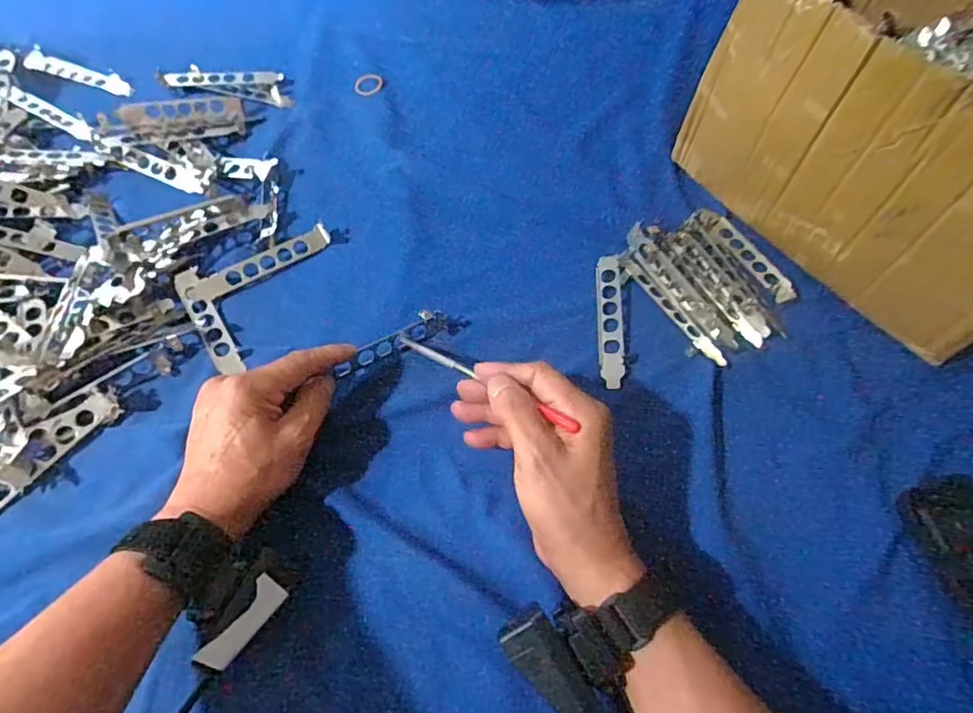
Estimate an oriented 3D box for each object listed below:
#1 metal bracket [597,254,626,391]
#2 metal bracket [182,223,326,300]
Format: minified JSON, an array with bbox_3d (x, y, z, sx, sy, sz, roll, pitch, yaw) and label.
[{"bbox_3d":[0.101,-0.031,0.453,0.020,0.013,0.118,4,61,-1],"label":"metal bracket"},{"bbox_3d":[-0.191,-0.078,0.473,0.122,0.006,0.019,-32,86,-20],"label":"metal bracket"}]

